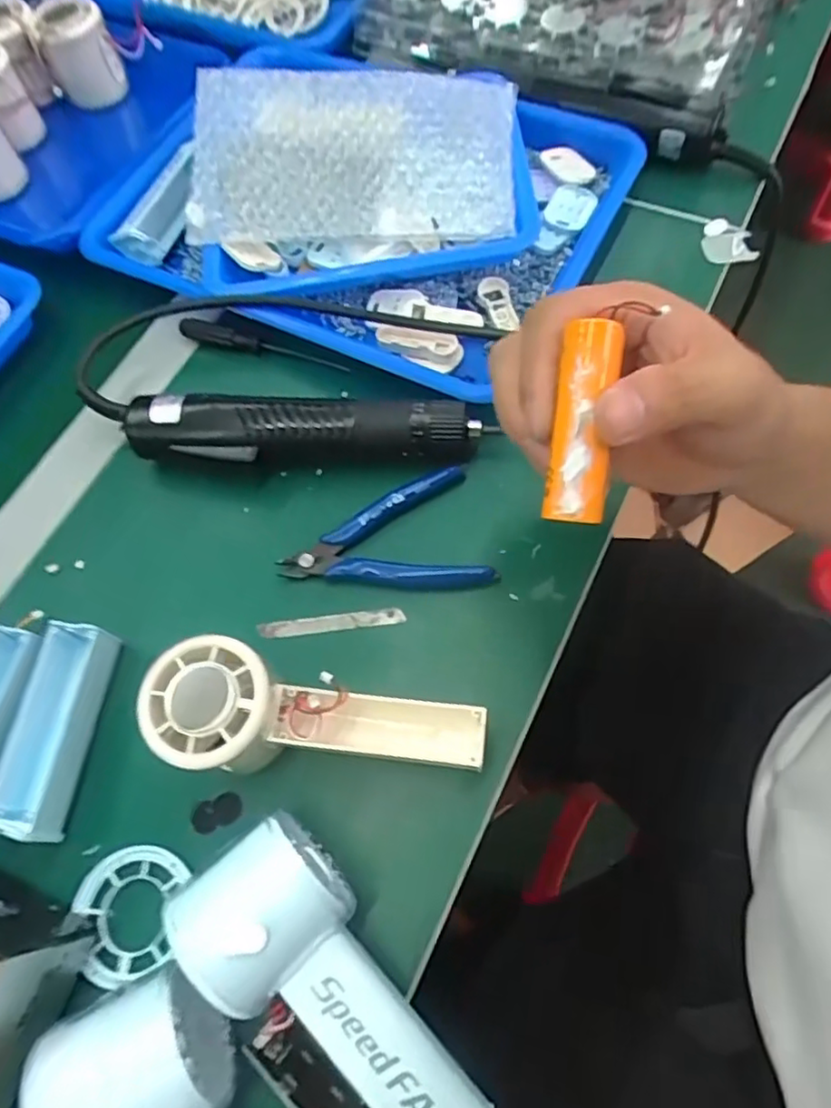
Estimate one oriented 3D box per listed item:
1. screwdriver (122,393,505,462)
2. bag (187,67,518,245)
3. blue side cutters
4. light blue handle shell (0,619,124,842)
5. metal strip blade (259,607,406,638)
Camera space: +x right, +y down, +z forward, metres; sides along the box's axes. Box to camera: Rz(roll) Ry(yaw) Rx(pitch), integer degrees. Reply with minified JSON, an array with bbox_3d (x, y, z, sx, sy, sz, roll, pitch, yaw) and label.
[{"bbox_3d":[-0.066,-0.071,0.378,0.206,0.038,0.041,1,66,5],"label":"screwdriver"},{"bbox_3d":[-0.043,-0.268,0.441,0.223,0.048,0.137,1,69,2],"label":"bag"},{"bbox_3d":[-0.018,-0.001,0.362,0.111,0.019,0.071,-17,66,-3],"label":"blue side cutters"},{"bbox_3d":[-0.184,0.086,0.324,0.033,0.033,0.101,3,67,6],"label":"light blue handle shell"},{"bbox_3d":[-0.046,0.038,0.352,0.080,0.004,0.009,-7,83,3],"label":"metal strip blade"}]

